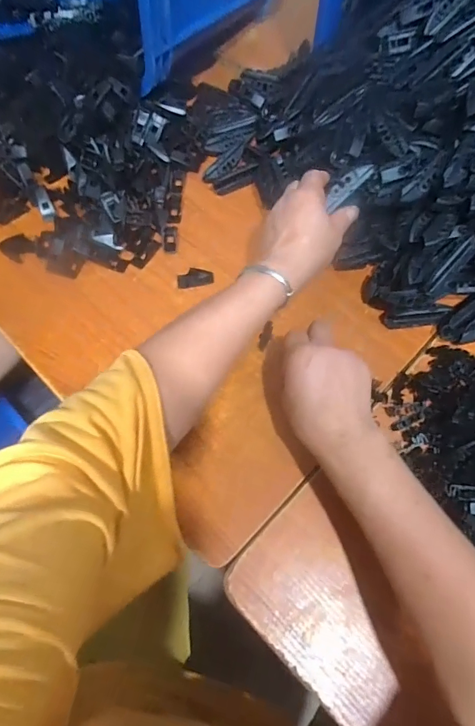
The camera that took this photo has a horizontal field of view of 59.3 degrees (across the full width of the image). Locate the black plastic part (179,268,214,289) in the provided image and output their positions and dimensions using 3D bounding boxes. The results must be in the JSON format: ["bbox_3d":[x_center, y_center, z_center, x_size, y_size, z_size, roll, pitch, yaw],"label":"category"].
[{"bbox_3d":[-0.048,-0.097,0.480,0.041,0.011,0.020,-13,67,-5],"label":"black plastic part"}]

